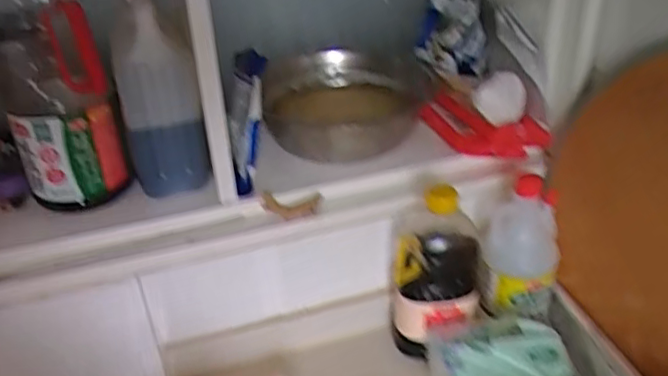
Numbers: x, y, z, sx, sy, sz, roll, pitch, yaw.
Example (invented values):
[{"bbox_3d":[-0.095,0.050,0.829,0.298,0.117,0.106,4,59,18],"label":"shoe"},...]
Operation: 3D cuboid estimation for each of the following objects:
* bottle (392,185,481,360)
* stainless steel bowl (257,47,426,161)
[{"bbox_3d":[0.120,0.093,0.734,0.095,0.212,0.088,-1,32,3],"label":"bottle"},{"bbox_3d":[0.013,-0.109,0.816,0.199,0.076,0.191,-2,32,1],"label":"stainless steel bowl"}]

